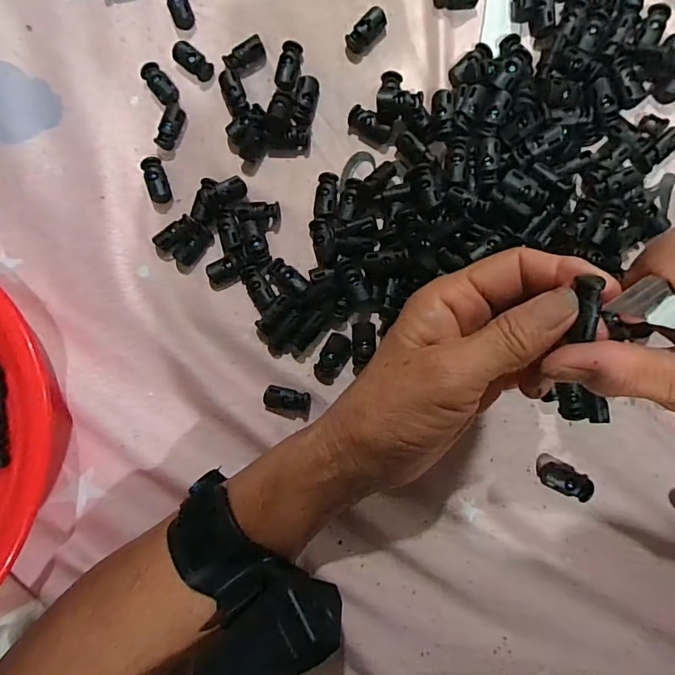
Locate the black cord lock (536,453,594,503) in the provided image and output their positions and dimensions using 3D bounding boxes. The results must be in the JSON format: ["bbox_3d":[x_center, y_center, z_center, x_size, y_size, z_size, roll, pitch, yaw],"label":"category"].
[{"bbox_3d":[0.131,0.082,0.269,0.031,0.008,0.016,28,92,6],"label":"black cord lock"}]

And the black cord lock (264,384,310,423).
[{"bbox_3d":[-0.031,0.040,0.283,0.028,0.007,0.018,12,90,7],"label":"black cord lock"}]

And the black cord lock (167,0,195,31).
[{"bbox_3d":[-0.103,-0.216,0.303,0.014,0.007,0.030,-25,86,6],"label":"black cord lock"}]

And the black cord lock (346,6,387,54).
[{"bbox_3d":[0.018,-0.192,0.292,0.026,0.010,0.013,-43,85,4],"label":"black cord lock"}]

